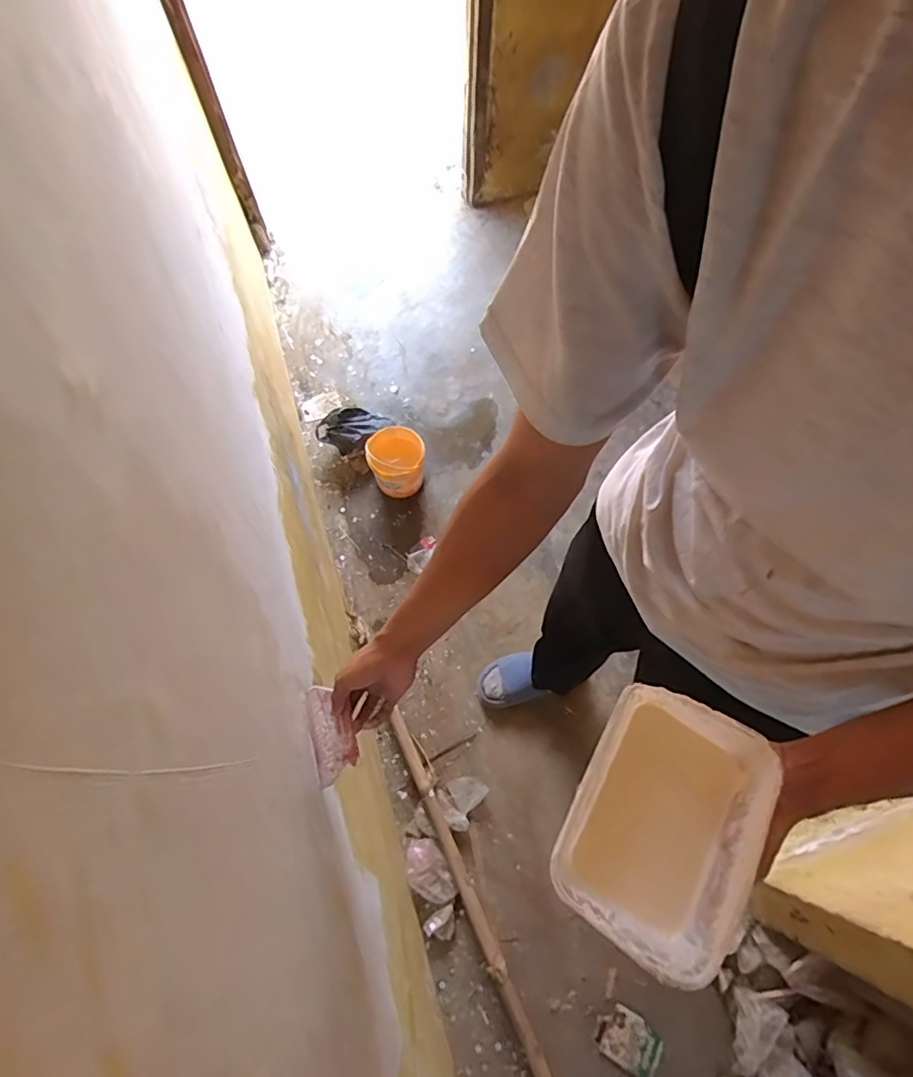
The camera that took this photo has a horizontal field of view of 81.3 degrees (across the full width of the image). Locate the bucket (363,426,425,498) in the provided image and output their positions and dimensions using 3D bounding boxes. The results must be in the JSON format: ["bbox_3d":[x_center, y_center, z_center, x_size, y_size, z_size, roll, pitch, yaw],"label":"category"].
[{"bbox_3d":[-0.165,-0.213,1.490,0.157,0.166,0.132,-21,70,-10],"label":"bucket"}]

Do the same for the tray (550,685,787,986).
[{"bbox_3d":[0.152,0.204,0.390,0.133,0.049,0.174,33,72,22],"label":"tray"}]

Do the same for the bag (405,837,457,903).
[{"bbox_3d":[-0.064,0.748,1.195,0.091,0.032,0.147,-25,71,-12],"label":"bag"}]

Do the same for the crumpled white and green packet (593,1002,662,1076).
[{"bbox_3d":[0.360,1.046,1.111,0.137,0.010,0.095,29,69,10],"label":"crumpled white and green packet"}]

